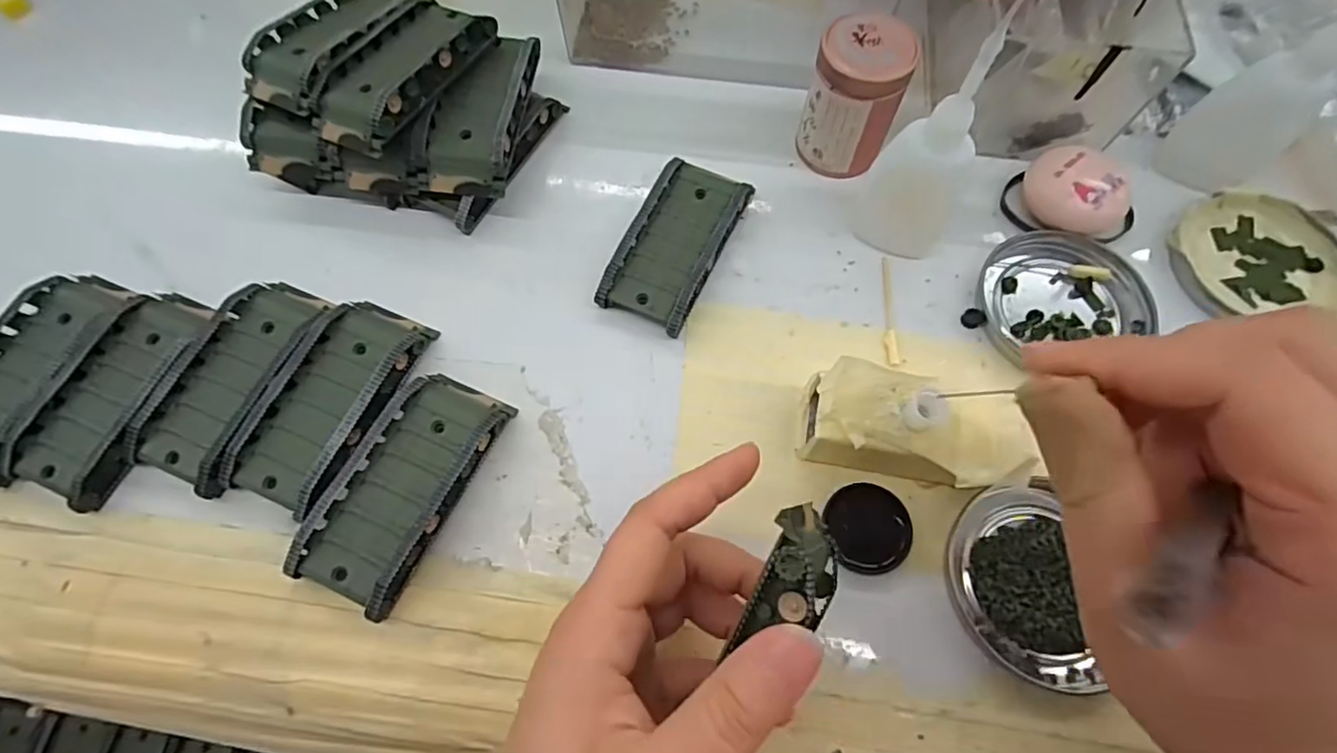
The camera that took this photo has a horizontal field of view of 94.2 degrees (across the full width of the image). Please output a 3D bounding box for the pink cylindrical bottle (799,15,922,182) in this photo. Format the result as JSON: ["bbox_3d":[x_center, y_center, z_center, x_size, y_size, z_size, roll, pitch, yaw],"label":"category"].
[{"bbox_3d":[0.092,-0.136,0.309,0.043,0.068,0.037,26,70,10],"label":"pink cylindrical bottle"}]

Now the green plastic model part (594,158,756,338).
[{"bbox_3d":[0.004,-0.066,0.306,0.046,0.019,0.089,24,69,9],"label":"green plastic model part"}]

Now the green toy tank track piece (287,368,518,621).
[{"bbox_3d":[-0.108,0.043,0.257,0.045,0.023,0.095,25,69,10],"label":"green toy tank track piece"}]

